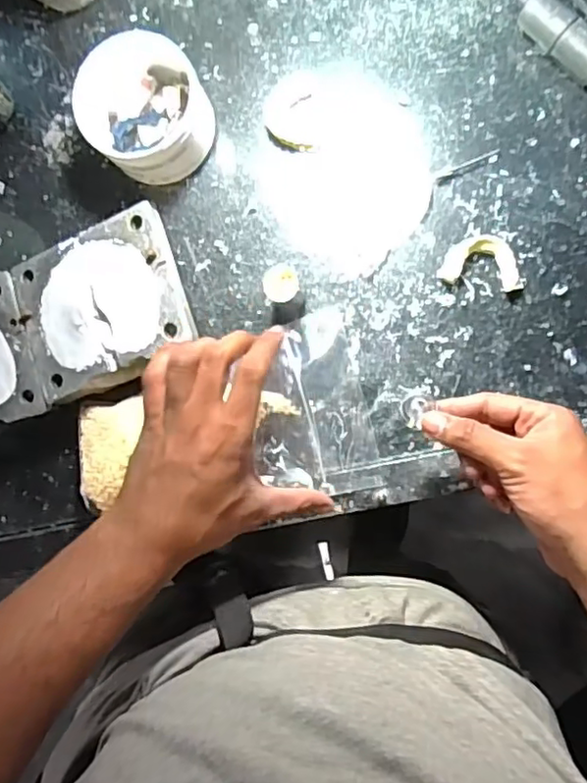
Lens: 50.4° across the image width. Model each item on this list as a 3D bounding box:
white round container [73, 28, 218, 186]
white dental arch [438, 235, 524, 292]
[{"bbox_3d":[-0.114,-0.219,0.487,0.095,0.059,0.107,-33,83,6],"label":"white round container"},{"bbox_3d":[0.142,-0.097,0.469,0.059,0.008,0.038,9,89,9],"label":"white dental arch"}]

